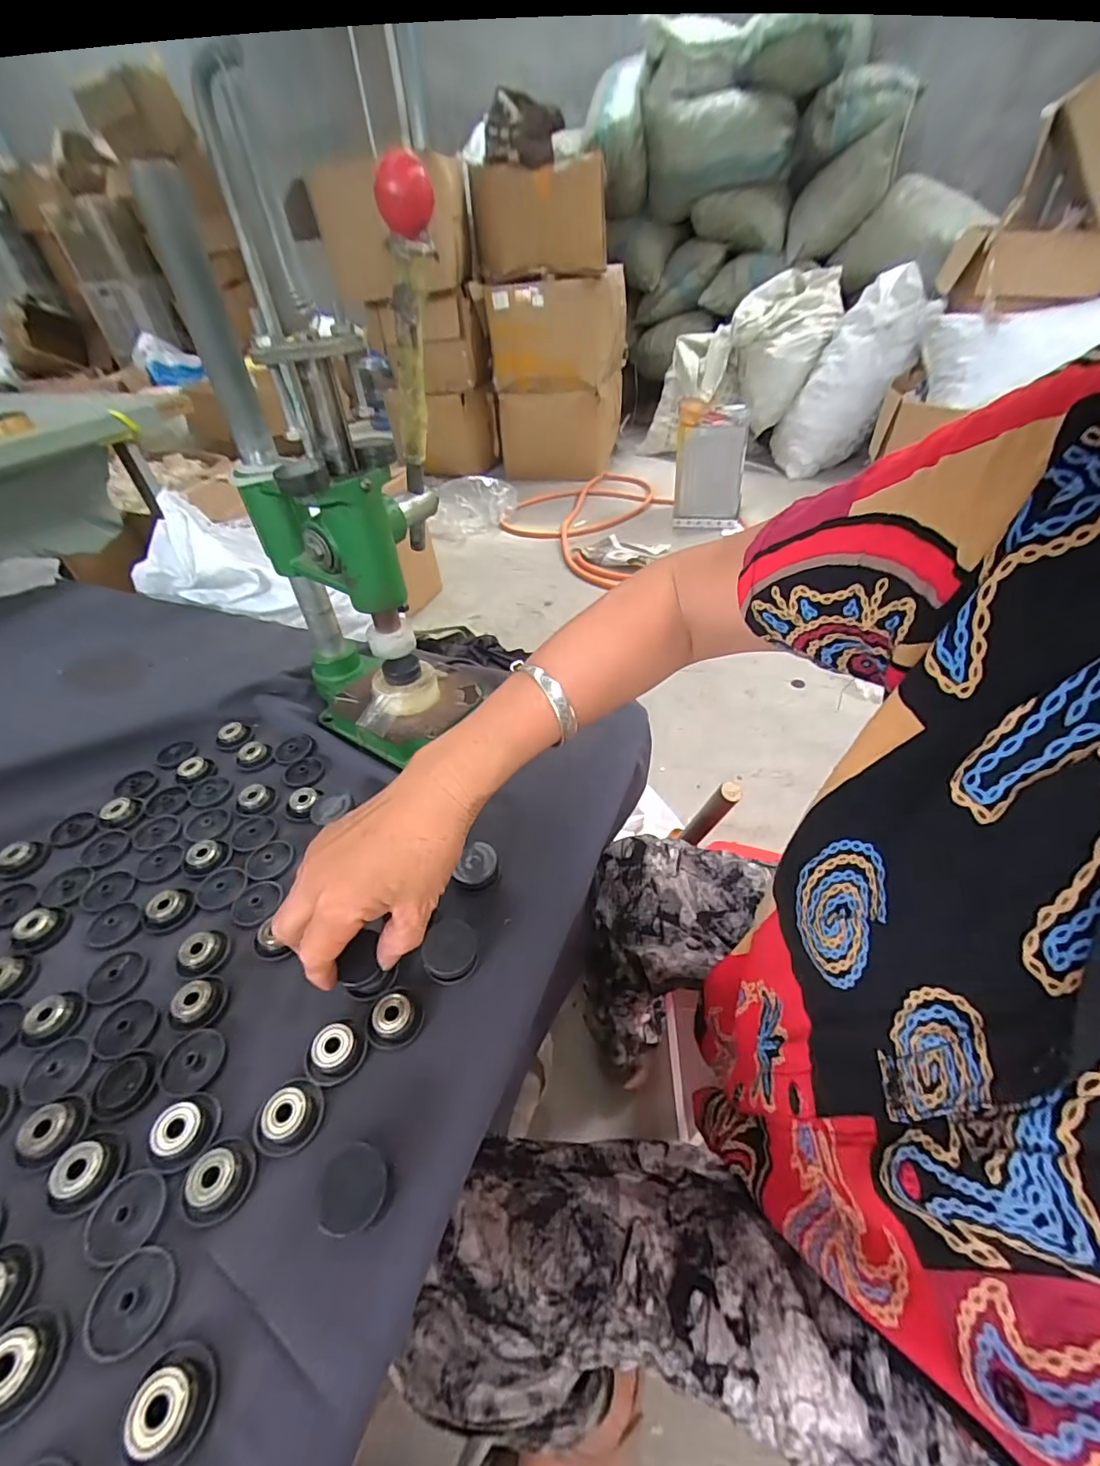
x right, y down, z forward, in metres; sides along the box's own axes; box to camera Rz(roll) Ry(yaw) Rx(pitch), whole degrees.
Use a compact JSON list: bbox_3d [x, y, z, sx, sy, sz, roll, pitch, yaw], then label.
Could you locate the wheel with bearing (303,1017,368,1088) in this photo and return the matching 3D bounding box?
[{"bbox_3d":[-0.120,0.178,0.299,0.029,0.012,0.034,15,46,20],"label":"wheel with bearing"}]

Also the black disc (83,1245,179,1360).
[{"bbox_3d":[-0.183,0.248,0.233,0.033,0.005,0.033,-3,42,2],"label":"black disc"}]

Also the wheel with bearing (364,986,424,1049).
[{"bbox_3d":[-0.094,0.166,0.315,0.032,0.014,0.032,-3,42,2],"label":"wheel with bearing"}]

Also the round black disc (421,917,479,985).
[{"bbox_3d":[-0.063,0.137,0.335,0.033,0.013,0.036,3,54,-4],"label":"round black disc"}]

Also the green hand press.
[{"bbox_3d":[-0.146,-0.173,0.419,0.161,0.376,0.174,-32,49,-27],"label":"green hand press"}]

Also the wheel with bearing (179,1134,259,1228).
[{"bbox_3d":[-0.164,0.217,0.261,0.029,0.011,0.034,8,44,13],"label":"wheel with bearing"}]

